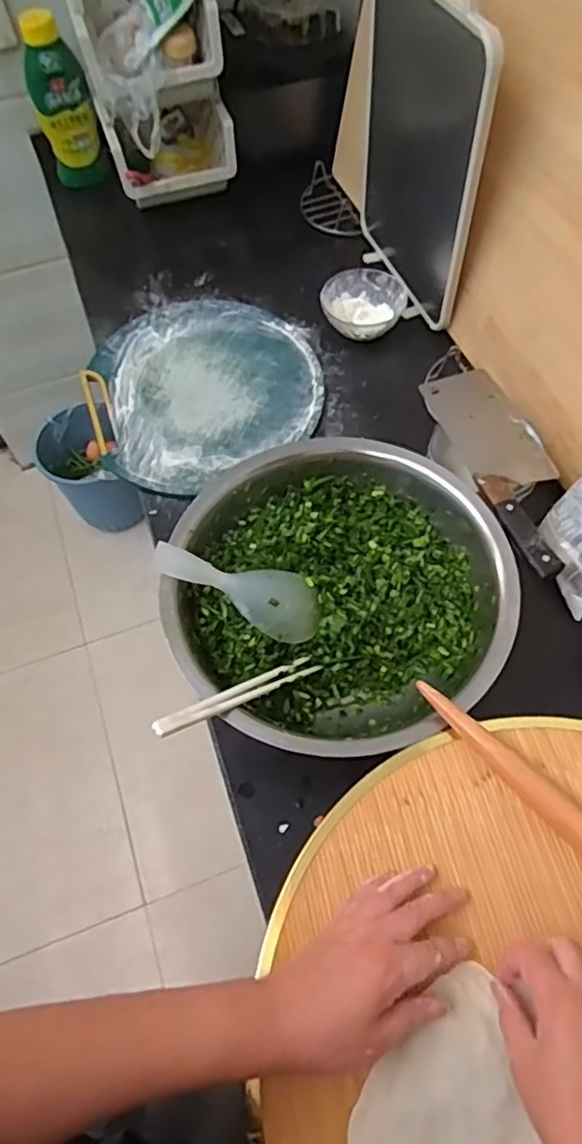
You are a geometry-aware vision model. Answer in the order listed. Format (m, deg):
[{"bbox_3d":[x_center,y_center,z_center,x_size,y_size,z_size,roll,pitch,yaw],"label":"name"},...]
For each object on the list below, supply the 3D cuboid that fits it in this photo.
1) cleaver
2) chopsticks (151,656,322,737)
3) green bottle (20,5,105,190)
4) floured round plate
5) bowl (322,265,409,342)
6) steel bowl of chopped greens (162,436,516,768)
[{"bbox_3d":[0.238,-0.120,0.686,0.089,0.029,0.281,-16,61,-6],"label":"cleaver"},{"bbox_3d":[-0.044,0.111,0.570,0.021,0.011,0.201,46,35,24],"label":"chopsticks"},{"bbox_3d":[-0.392,-0.803,1.079,0.095,0.244,0.076,-19,61,-7],"label":"green bottle"},{"bbox_3d":[-0.114,-0.270,0.886,0.300,0.016,0.349,-13,61,-5],"label":"floured round plate"},{"bbox_3d":[0.103,-0.387,0.916,0.112,0.046,0.118,-1,61,2],"label":"bowl"},{"bbox_3d":[0.049,0.027,0.650,0.324,0.093,0.333,-1,61,2],"label":"steel bowl of chopped greens"}]

